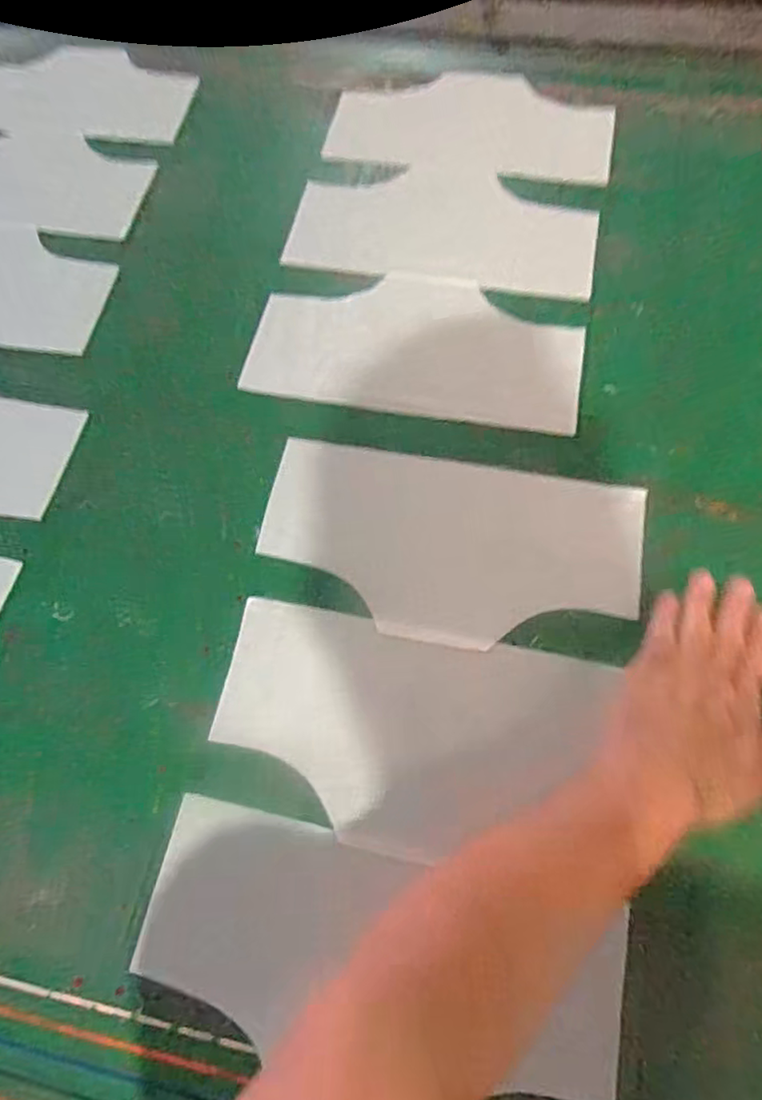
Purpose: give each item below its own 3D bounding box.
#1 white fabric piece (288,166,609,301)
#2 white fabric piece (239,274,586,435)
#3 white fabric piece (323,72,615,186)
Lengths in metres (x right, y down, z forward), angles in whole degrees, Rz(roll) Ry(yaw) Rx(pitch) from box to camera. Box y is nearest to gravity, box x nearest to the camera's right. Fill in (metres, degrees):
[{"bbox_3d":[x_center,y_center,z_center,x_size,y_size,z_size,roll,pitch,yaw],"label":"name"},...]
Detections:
[{"bbox_3d":[0.069,-0.357,0.693,0.322,0.005,0.168,10,68,7],"label":"white fabric piece"},{"bbox_3d":[0.035,-0.207,0.631,0.320,0.009,0.152,9,74,8],"label":"white fabric piece"},{"bbox_3d":[0.108,-0.514,0.758,0.326,0.006,0.174,9,68,7],"label":"white fabric piece"}]

